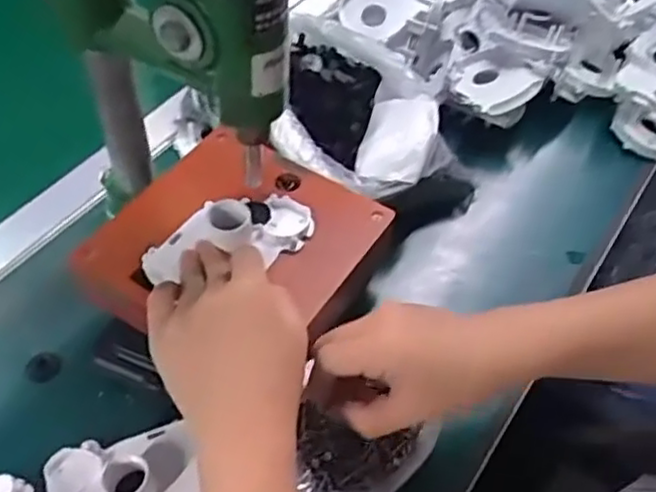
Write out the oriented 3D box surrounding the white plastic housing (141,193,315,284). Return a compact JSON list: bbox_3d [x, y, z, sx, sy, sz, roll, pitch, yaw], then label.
[{"bbox_3d":[-0.063,-0.010,0.440,0.107,0.027,0.042,-14,53,-15],"label":"white plastic housing"}]

